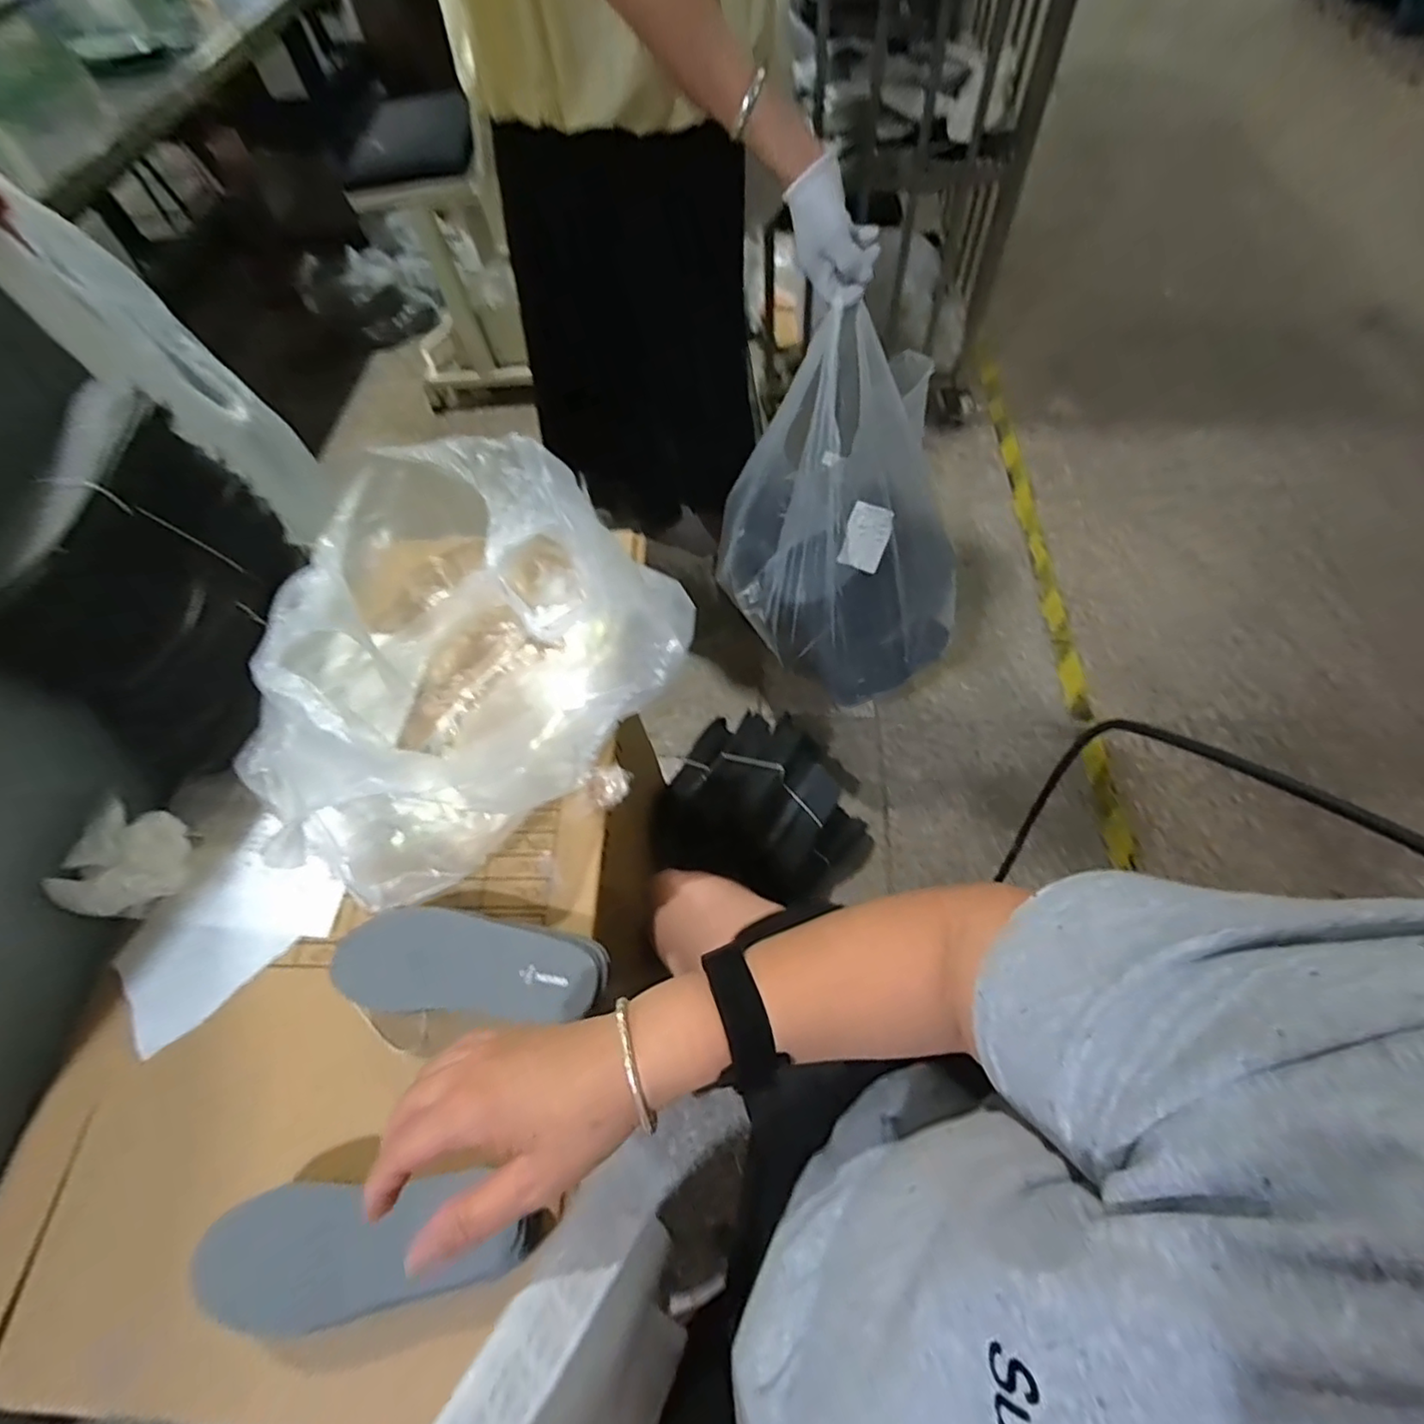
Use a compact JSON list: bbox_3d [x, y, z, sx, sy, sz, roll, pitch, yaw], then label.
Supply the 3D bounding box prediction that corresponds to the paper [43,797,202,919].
[{"bbox_3d":[-0.499,0.133,0.530,0.075,0.063,0.093,16,64,13],"label":"paper"}]

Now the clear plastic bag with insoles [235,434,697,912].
[{"bbox_3d":[-0.261,-0.072,0.558,0.359,0.182,0.404,-36,65,-14],"label":"clear plastic bag with insoles"}]

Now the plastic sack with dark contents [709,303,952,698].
[{"bbox_3d":[0.202,-0.277,0.847,0.317,0.417,0.323,-25,62,-8],"label":"plastic sack with dark contents"}]

